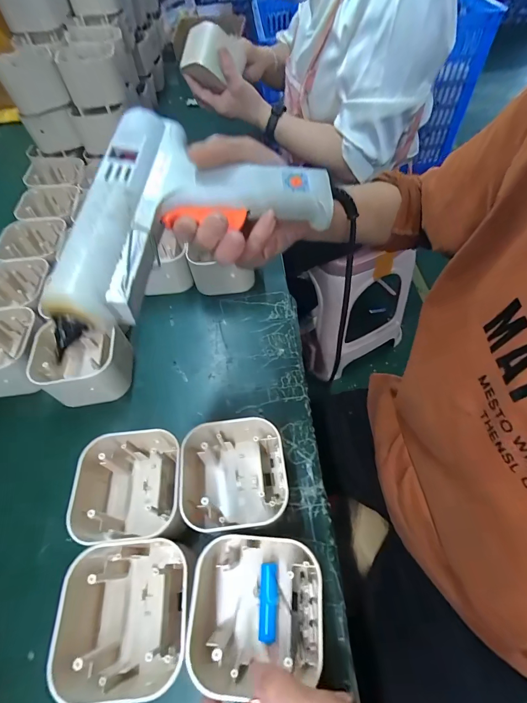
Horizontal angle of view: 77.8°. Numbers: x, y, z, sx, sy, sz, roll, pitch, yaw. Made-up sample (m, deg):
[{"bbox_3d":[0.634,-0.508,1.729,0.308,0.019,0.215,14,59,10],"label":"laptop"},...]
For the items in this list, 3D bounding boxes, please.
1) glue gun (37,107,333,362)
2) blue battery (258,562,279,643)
[{"bbox_3d":[-0.062,-0.105,0.219,0.200,0.046,0.121,-32,60,-17],"label":"glue gun"},{"bbox_3d":[0.004,0.201,0.264,0.014,0.011,0.050,0,56,4],"label":"blue battery"}]

